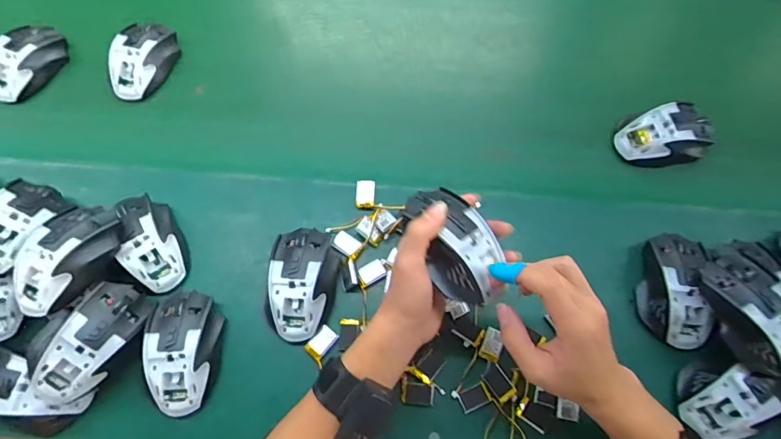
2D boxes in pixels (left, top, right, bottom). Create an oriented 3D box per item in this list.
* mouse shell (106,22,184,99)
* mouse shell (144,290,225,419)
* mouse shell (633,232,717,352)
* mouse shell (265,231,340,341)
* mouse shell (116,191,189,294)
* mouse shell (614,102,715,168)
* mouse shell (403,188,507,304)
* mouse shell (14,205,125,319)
[{"bbox_3d":[-0.326,-0.210,0.607,0.063,0.040,0.116,12,69,5],"label":"mouse shell"},{"bbox_3d":[-0.206,0.130,0.458,0.066,0.035,0.117,-3,69,-1],"label":"mouse shell"},{"bbox_3d":[0.299,0.071,0.481,0.064,0.046,0.117,7,69,3],"label":"mouse shell"},{"bbox_3d":[-0.091,0.065,0.484,0.068,0.036,0.115,0,69,0],"label":"mouse shell"},{"bbox_3d":[-0.261,0.023,0.502,0.058,0.039,0.112,-29,72,-10],"label":"mouse shell"},{"bbox_3d":[0.337,-0.102,0.558,0.106,0.040,0.069,-6,69,-2],"label":"mouse shell"},{"bbox_3d":[0.058,0.017,0.401,0.061,0.032,0.108,-22,70,-8],"label":"mouse shell"},{"bbox_3d":[-0.326,0.034,0.456,0.069,0.037,0.114,28,72,10],"label":"mouse shell"}]

